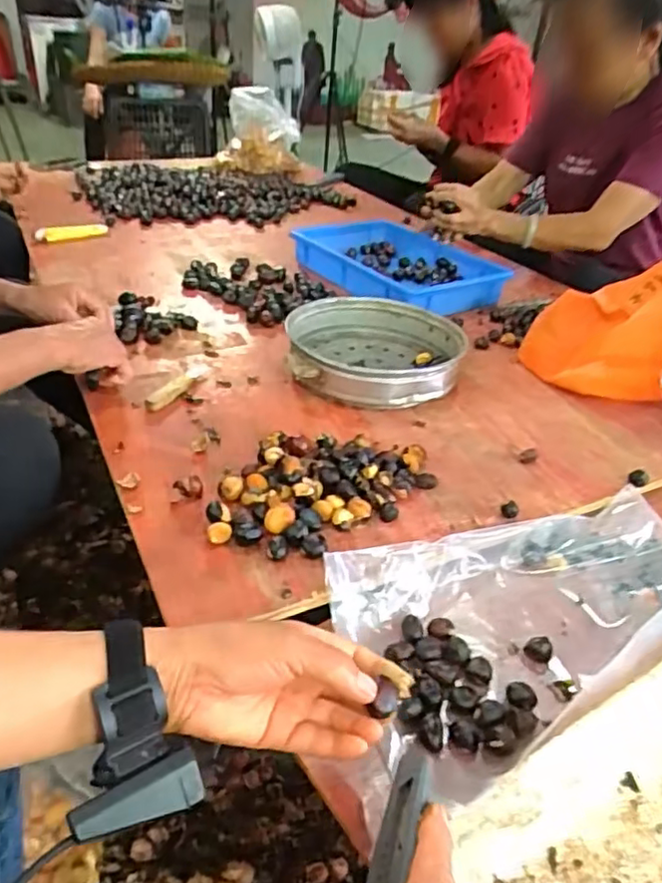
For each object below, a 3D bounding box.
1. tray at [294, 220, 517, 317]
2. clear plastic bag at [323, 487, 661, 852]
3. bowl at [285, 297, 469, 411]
[{"bbox_3d":[0.134,-0.348,1.213,0.304,0.062,0.393,-16,39,-27],"label":"tray"},{"bbox_3d":[0.177,0.152,0.554,0.390,0.050,0.194,-12,37,-22],"label":"clear plastic bag"},{"bbox_3d":[0.059,-0.128,0.885,0.232,0.058,0.237,3,34,-2],"label":"bowl"}]

